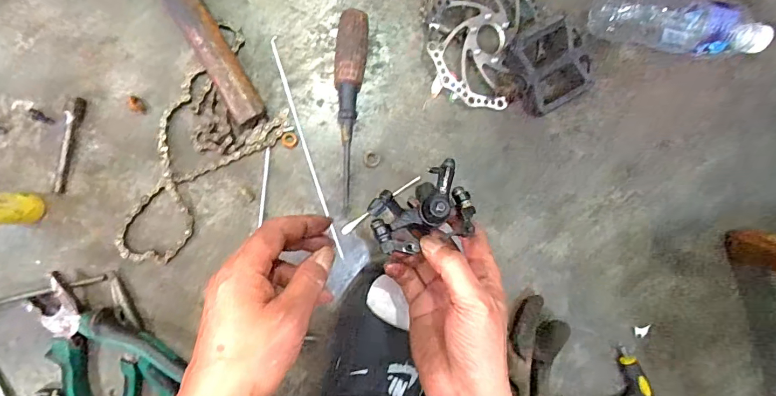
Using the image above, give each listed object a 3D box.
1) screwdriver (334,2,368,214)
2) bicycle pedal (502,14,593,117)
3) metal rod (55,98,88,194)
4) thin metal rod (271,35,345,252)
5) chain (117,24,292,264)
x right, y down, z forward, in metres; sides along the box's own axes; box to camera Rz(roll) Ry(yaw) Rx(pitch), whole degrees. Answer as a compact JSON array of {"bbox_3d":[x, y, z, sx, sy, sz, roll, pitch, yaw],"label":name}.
[{"bbox_3d":[-0.044,-0.092,0.436,0.031,0.035,0.199,5,91,-10],"label":"screwdriver"},{"bbox_3d":[0.183,-0.149,0.467,0.082,0.035,0.091,-30,96,-7],"label":"bicycle pedal"},{"bbox_3d":[-0.312,-0.051,0.401,0.012,0.007,0.093,14,90,-10],"label":"metal rod"},{"bbox_3d":[-0.087,-0.053,0.446,0.006,0.004,0.244,-18,94,-8],"label":"thin metal rod"},{"bbox_3d":[-0.187,-0.044,0.421,0.107,0.017,0.248,32,87,-9],"label":"chain"}]

